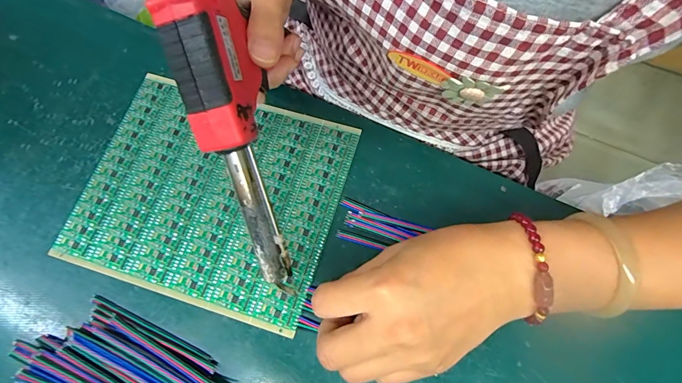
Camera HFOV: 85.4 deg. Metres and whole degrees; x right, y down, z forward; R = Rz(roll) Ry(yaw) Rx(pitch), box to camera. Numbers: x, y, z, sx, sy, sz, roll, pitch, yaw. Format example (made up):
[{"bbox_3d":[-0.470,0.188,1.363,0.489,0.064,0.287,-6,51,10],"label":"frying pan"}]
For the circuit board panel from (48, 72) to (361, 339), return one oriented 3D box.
[{"bbox_3d":[-0.101,-0.001,0.287,0.192,0.004,0.163,16,73,7],"label":"circuit board panel"}]

